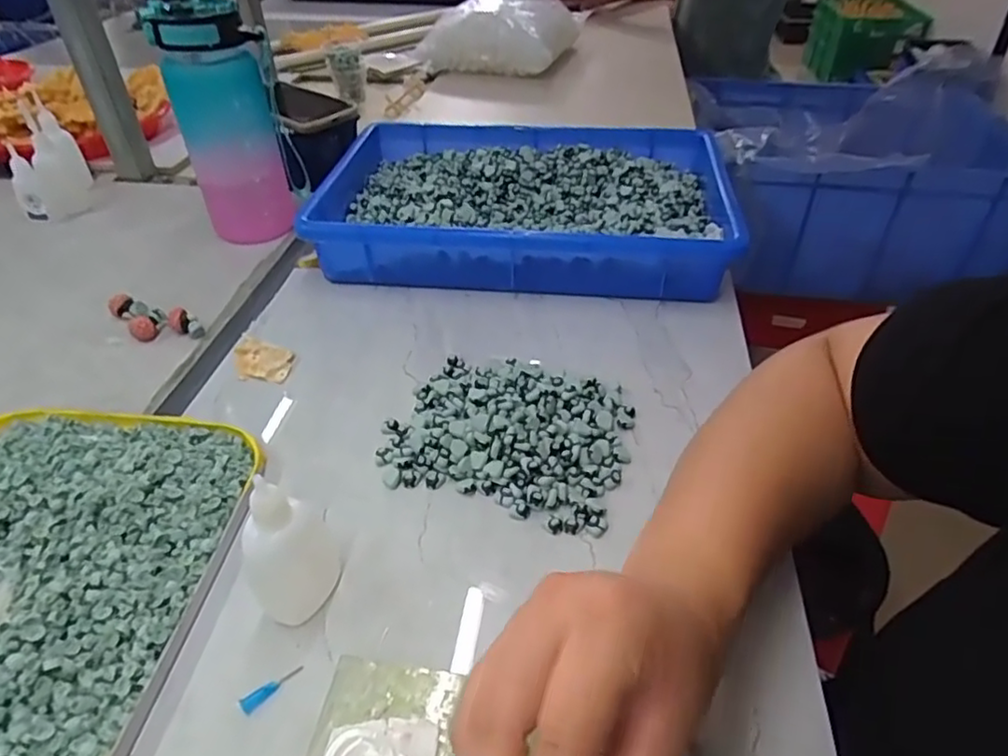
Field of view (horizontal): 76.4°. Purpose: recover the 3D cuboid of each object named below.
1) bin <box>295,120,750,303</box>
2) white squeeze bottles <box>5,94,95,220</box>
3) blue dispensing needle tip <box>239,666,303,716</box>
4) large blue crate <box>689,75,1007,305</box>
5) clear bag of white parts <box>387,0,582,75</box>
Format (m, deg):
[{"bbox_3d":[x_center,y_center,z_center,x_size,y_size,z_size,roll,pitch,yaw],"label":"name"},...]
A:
[{"bbox_3d":[0.017,-0.168,0.611,0.362,0.063,0.239,3,41,7],"label":"bin"},{"bbox_3d":[-0.481,-0.225,0.673,0.066,0.089,0.101,-23,45,-22],"label":"white squeeze bottles"},{"bbox_3d":[-0.110,0.146,0.304,0.030,0.004,0.007,-31,48,-29],"label":"blue dispensing needle tip"},{"bbox_3d":[0.569,-0.348,1.109,0.488,0.254,0.457,1,40,3],"label":"large blue crate"},{"bbox_3d":[-0.042,-0.591,1.076,0.298,0.105,0.216,11,42,15],"label":"clear bag of white parts"}]

